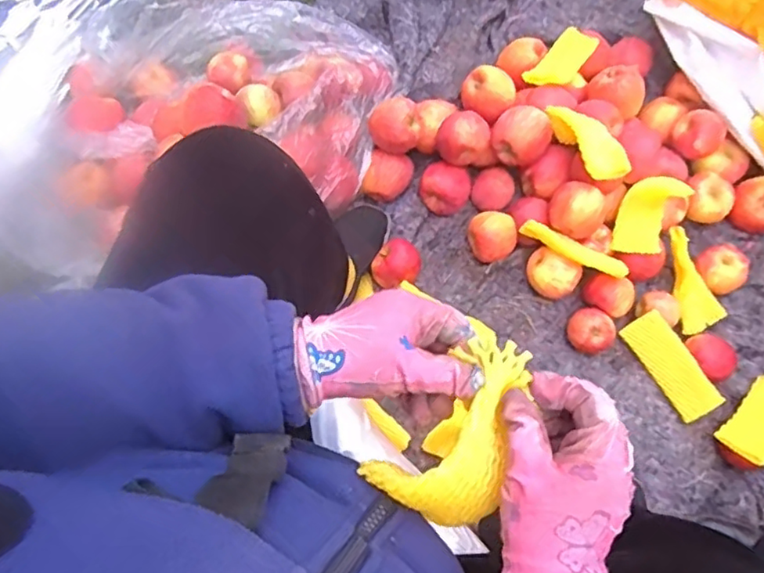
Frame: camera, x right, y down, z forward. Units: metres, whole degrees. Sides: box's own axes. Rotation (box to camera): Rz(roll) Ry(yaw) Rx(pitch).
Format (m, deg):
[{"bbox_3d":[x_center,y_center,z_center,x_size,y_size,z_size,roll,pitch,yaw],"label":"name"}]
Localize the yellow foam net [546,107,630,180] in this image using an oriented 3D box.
[{"bbox_3d":[0.289,-0.207,0.864,0.053,0.047,0.148,-32,76,-11],"label":"yellow foam net"}]

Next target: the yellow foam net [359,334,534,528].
[{"bbox_3d":[0.050,0.085,0.357,0.073,0.036,0.113,32,83,8],"label":"yellow foam net"}]

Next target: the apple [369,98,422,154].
[{"bbox_3d":[0.020,-0.245,0.907,0.077,0.067,0.075,0,72,-1],"label":"apple"}]

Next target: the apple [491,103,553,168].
[{"bbox_3d":[0.206,-0.224,0.890,0.075,0.066,0.068,42,76,11],"label":"apple"}]

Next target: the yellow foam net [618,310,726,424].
[{"bbox_3d":[0.410,0.114,0.856,0.064,0.010,0.154,-41,75,32],"label":"yellow foam net"}]

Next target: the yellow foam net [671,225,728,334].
[{"bbox_3d":[0.453,-0.012,0.892,0.058,0.039,0.155,-17,74,-6],"label":"yellow foam net"}]

